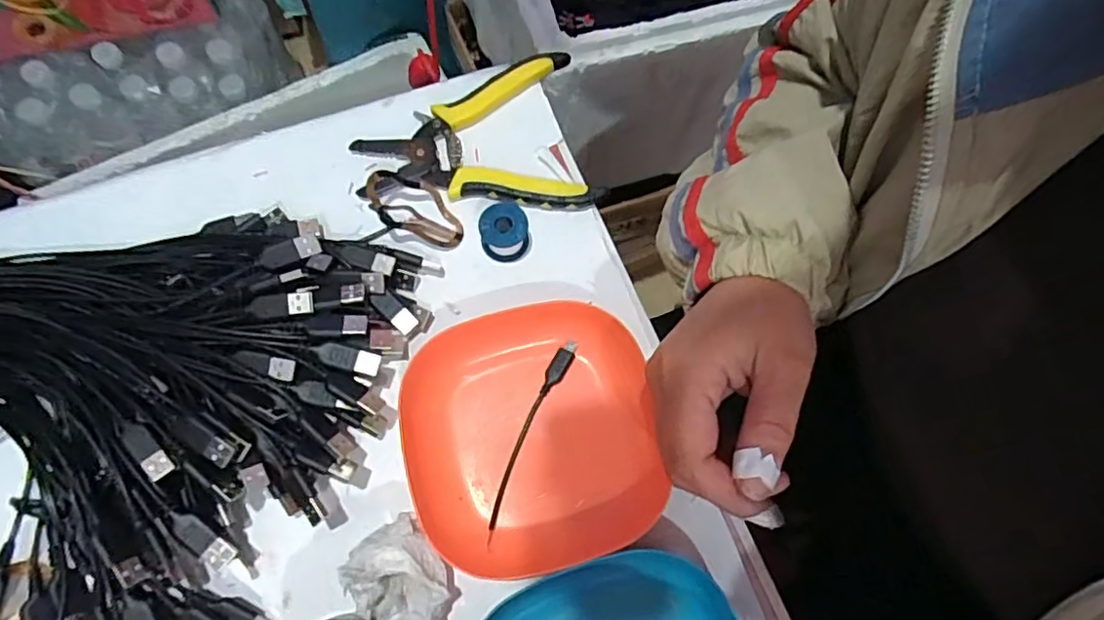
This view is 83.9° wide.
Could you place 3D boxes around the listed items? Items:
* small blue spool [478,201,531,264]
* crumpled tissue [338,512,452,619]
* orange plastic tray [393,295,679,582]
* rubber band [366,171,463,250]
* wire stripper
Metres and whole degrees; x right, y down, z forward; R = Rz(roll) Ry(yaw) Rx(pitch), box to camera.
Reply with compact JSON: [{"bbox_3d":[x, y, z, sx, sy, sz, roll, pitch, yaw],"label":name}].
[{"bbox_3d":[-0.030,-0.049,0.387,0.030,0.026,0.029,1,71,-2],"label":"small blue spool"},{"bbox_3d":[-0.077,0.140,0.314,0.046,0.039,0.058,-36,76,-13],"label":"crumpled tissue"},{"bbox_3d":[-0.013,0.069,0.346,0.137,0.027,0.137,-10,72,-5],"label":"orange plastic tray"},{"bbox_3d":[-0.088,-0.064,0.388,0.042,0.023,0.060,-32,75,-12],"label":"rubber band"},{"bbox_3d":[-0.054,-0.116,0.414,0.154,0.020,0.117,-8,72,-5],"label":"wire stripper"}]

